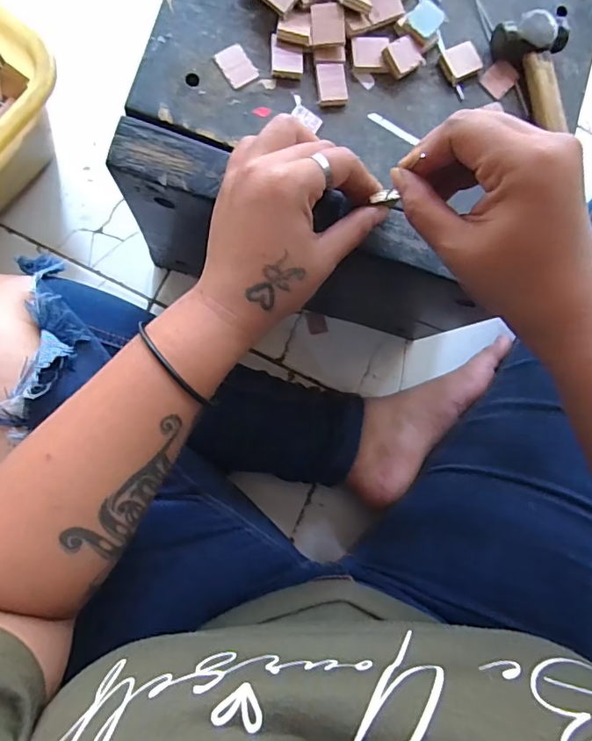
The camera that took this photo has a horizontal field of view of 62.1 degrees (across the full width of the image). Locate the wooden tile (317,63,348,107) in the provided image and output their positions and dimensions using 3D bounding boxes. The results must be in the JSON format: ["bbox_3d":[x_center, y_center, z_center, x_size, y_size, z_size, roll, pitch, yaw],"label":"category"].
[{"bbox_3d":[0.022,-0.178,0.306,0.019,0.005,0.025,-5,88,-8],"label":"wooden tile"}]

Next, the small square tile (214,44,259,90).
[{"bbox_3d":[-0.037,-0.187,0.301,0.019,0.004,0.025,-34,92,-7],"label":"small square tile"}]

